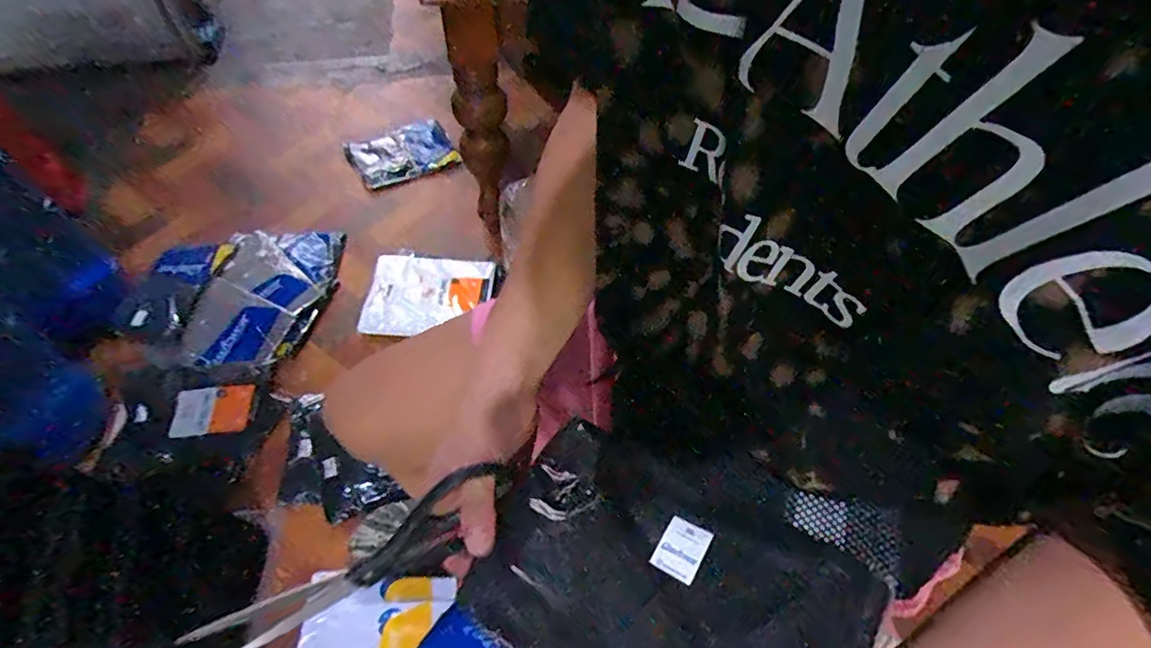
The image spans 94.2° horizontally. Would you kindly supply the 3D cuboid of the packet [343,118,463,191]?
[{"bbox_3d":[-0.499,-0.499,1.539,0.281,0.033,0.186,-28,61,-19],"label":"packet"}]

